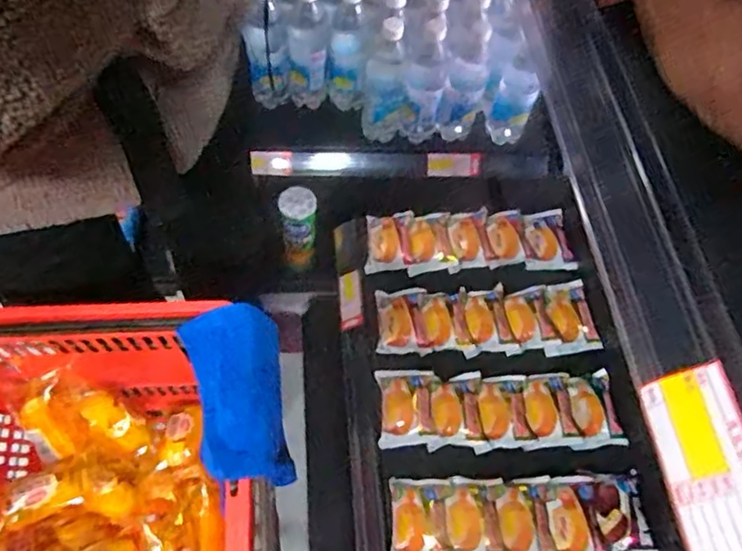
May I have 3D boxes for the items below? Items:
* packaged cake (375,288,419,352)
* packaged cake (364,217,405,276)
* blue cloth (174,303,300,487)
[{"bbox_3d":[0.036,0.067,0.888,0.057,0.039,0.095,1,61,-4],"label":"packaged cake"},{"bbox_3d":[0.018,-0.051,0.955,0.057,0.038,0.101,-1,61,-5],"label":"packaged cake"},{"bbox_3d":[-0.112,0.102,0.523,0.076,0.018,0.150,-12,77,-10],"label":"blue cloth"}]

